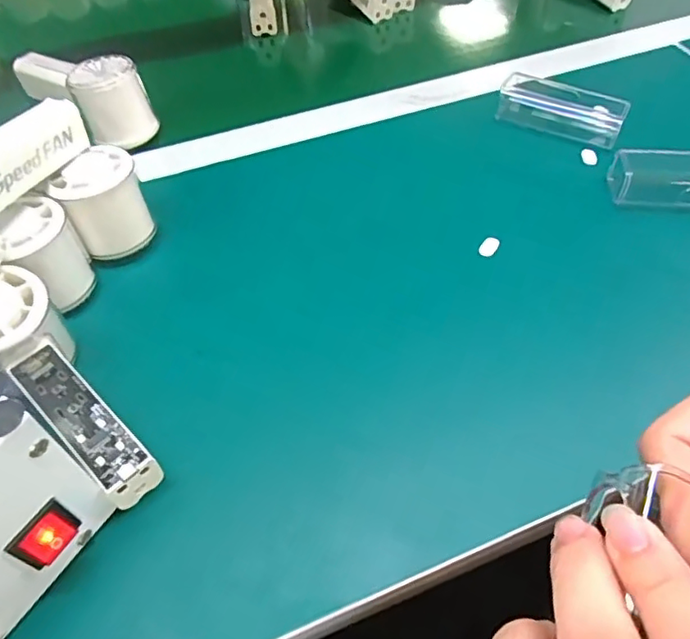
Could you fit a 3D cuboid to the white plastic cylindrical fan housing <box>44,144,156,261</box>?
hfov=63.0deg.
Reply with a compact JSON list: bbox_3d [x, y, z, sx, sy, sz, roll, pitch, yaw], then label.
[{"bbox_3d":[-0.165,-0.079,0.387,0.055,0.061,0.051,-34,59,-22],"label":"white plastic cylindrical fan housing"}]

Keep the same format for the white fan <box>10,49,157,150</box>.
[{"bbox_3d":[-0.231,-0.203,0.490,0.142,0.059,0.050,33,60,24],"label":"white fan"}]

